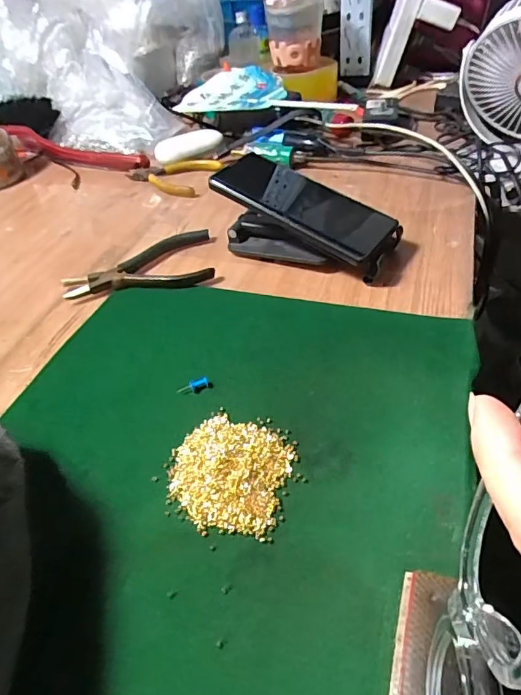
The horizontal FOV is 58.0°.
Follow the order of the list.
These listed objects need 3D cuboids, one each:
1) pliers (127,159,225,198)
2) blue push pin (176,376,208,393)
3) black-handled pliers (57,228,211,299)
[{"bbox_3d":[-0.117,-0.221,0.595,0.113,0.012,0.083,12,47,18],"label":"pliers"},{"bbox_3d":[-0.048,0.027,0.335,0.023,0.008,0.007,-19,45,-12],"label":"blue push pin"},{"bbox_3d":[-0.113,-0.074,0.445,0.138,0.015,0.074,-14,44,-7],"label":"black-handled pliers"}]

